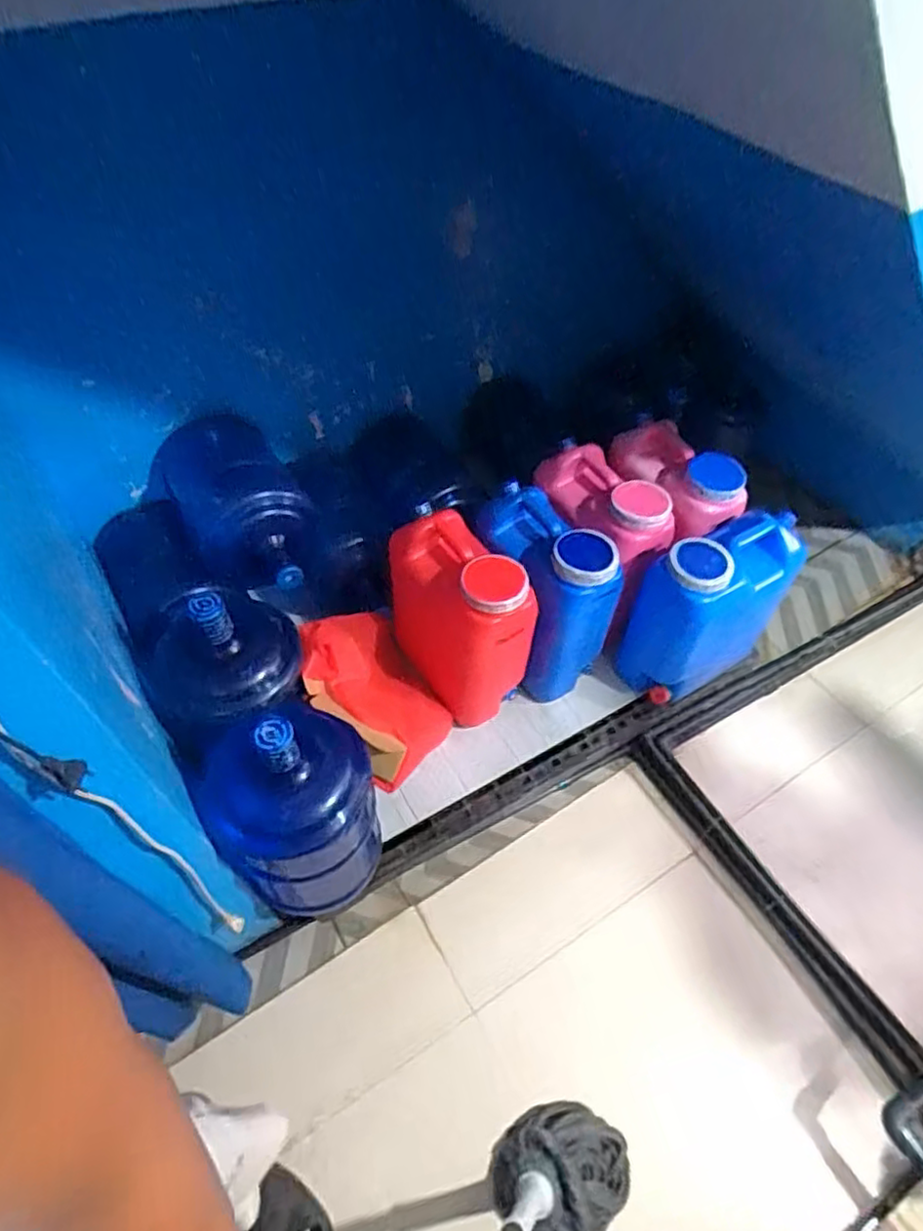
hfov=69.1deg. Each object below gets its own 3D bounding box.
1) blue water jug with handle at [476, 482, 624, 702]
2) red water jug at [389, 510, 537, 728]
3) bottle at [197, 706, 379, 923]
[{"bbox_3d":[0.167,-0.043,1.412,0.173,0.400,0.291,-23,57,-17],"label":"blue water jug with handle"},{"bbox_3d":[-0.013,0.020,1.345,0.197,0.377,0.287,-31,59,-22],"label":"red water jug"},{"bbox_3d":[-0.272,0.298,1.101,0.242,0.438,0.262,0,53,-1],"label":"bottle"}]

